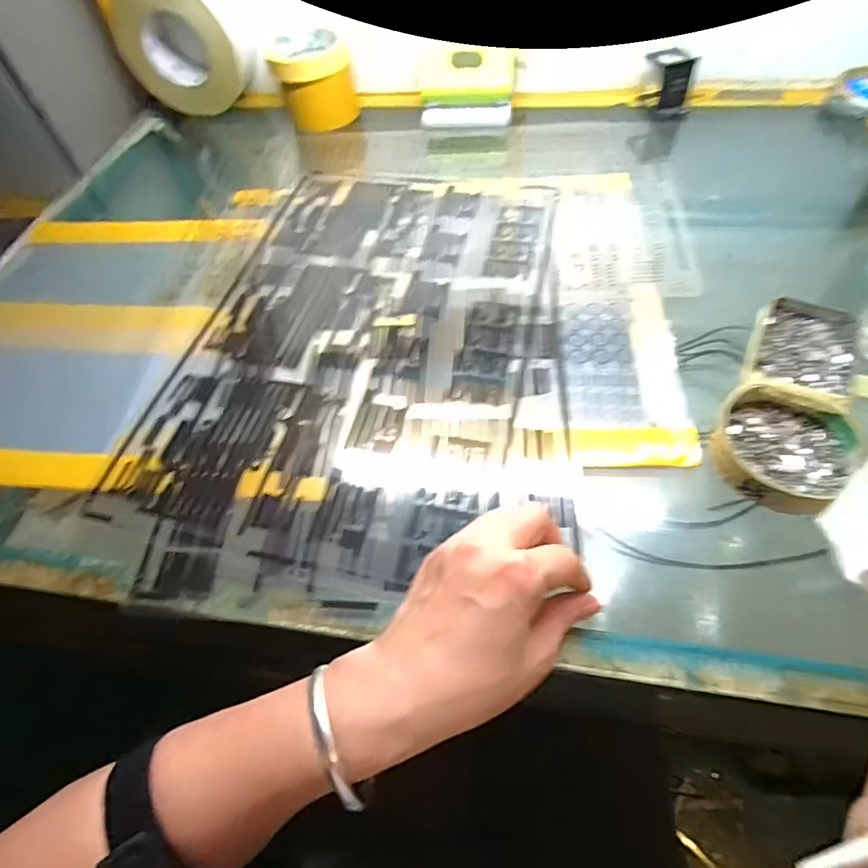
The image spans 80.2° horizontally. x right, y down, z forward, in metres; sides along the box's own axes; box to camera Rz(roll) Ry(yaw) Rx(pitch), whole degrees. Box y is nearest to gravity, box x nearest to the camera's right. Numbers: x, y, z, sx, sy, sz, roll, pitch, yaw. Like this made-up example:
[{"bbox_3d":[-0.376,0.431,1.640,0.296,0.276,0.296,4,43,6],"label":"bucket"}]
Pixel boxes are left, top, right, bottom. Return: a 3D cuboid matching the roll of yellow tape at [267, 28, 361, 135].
[{"bbox_3d":[-0.143,-0.422,0.608,0.093,0.068,0.084,-14,56,-4],"label":"roll of yellow tape"}]

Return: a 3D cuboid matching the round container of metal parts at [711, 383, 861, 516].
[{"bbox_3d":[0.218,0.008,0.319,0.077,0.021,0.080,-2,56,4],"label":"round container of metal parts"}]

